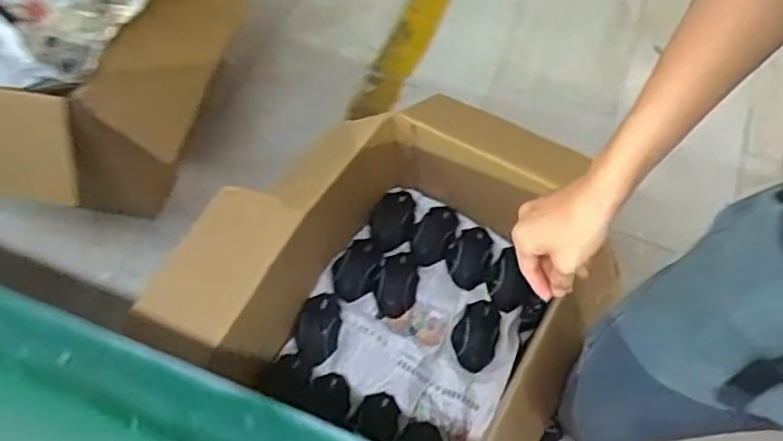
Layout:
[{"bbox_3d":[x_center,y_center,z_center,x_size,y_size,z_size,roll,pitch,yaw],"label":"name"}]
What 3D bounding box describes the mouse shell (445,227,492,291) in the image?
[{"bbox_3d":[0.137,0.064,1.101,0.075,0.023,0.118,14,63,10],"label":"mouse shell"}]

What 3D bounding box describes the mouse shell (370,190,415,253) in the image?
[{"bbox_3d":[0.001,0.000,1.114,0.073,0.020,0.112,12,62,8],"label":"mouse shell"}]

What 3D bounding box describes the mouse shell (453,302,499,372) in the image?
[{"bbox_3d":[0.143,0.195,1.060,0.072,0.028,0.116,12,62,8],"label":"mouse shell"}]

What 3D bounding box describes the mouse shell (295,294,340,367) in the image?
[{"bbox_3d":[-0.123,0.182,1.044,0.070,0.024,0.116,3,62,4],"label":"mouse shell"}]

